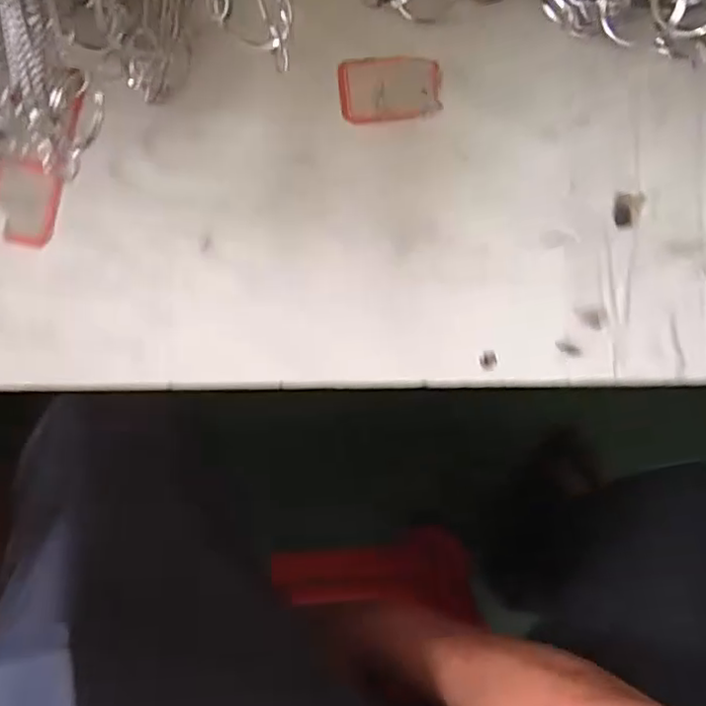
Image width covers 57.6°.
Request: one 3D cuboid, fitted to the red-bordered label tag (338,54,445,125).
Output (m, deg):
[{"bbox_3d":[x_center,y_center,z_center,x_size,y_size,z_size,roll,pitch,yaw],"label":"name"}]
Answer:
[{"bbox_3d":[0.013,-0.095,0.229,0.036,0.004,0.023,-7,90,-5],"label":"red-bordered label tag"}]

